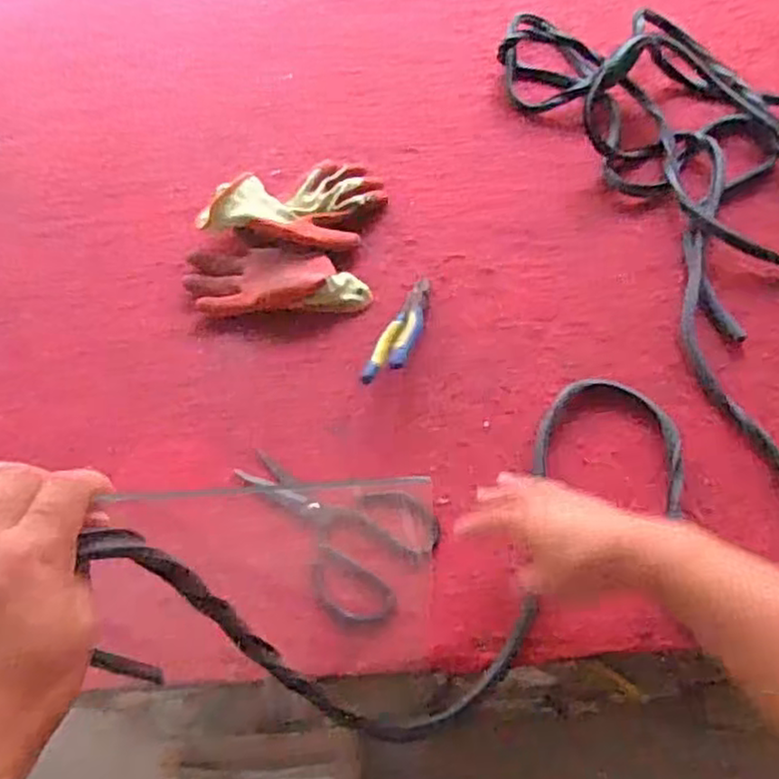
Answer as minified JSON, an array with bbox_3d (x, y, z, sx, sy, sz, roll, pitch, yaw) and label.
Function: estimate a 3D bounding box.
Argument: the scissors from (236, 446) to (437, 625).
[{"bbox_3d":[-0.065,0.133,0.735,0.220,0.017,0.127,31,68,16],"label":"scissors"}]

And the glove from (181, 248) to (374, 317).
[{"bbox_3d":[-0.141,-0.133,0.861,0.229,0.032,0.097,5,63,5],"label":"glove"}]

